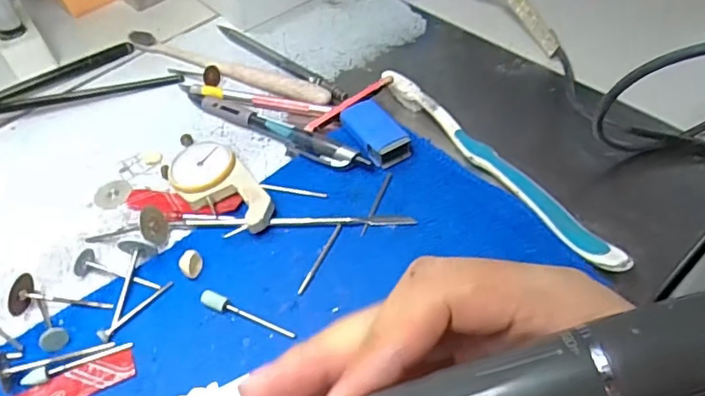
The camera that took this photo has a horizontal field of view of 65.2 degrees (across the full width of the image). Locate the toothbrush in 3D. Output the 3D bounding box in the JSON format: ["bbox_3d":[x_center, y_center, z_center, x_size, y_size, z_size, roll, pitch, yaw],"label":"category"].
[{"bbox_3d":[0.075,-0.020,0.299,0.015,0.019,0.173,-30,53,-19],"label":"toothbrush"}]

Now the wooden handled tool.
[{"bbox_3d":[-0.092,-0.091,0.385,0.176,0.012,0.015,22,55,23],"label":"wooden handled tool"}]

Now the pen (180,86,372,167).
[{"bbox_3d":[-0.055,-0.045,0.338,0.144,0.012,0.013,25,56,24],"label":"pen"}]

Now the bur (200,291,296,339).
[{"bbox_3d":[-0.050,0.055,0.257,0.047,0.006,0.009,20,54,21],"label":"bur"}]

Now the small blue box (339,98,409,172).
[{"bbox_3d":[0.012,-0.038,0.320,0.024,0.013,0.045,-29,52,-19],"label":"small blue box"}]

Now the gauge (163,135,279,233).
[{"bbox_3d":[-0.077,-0.009,0.310,0.093,0.013,0.036,32,59,29],"label":"gauge"}]

